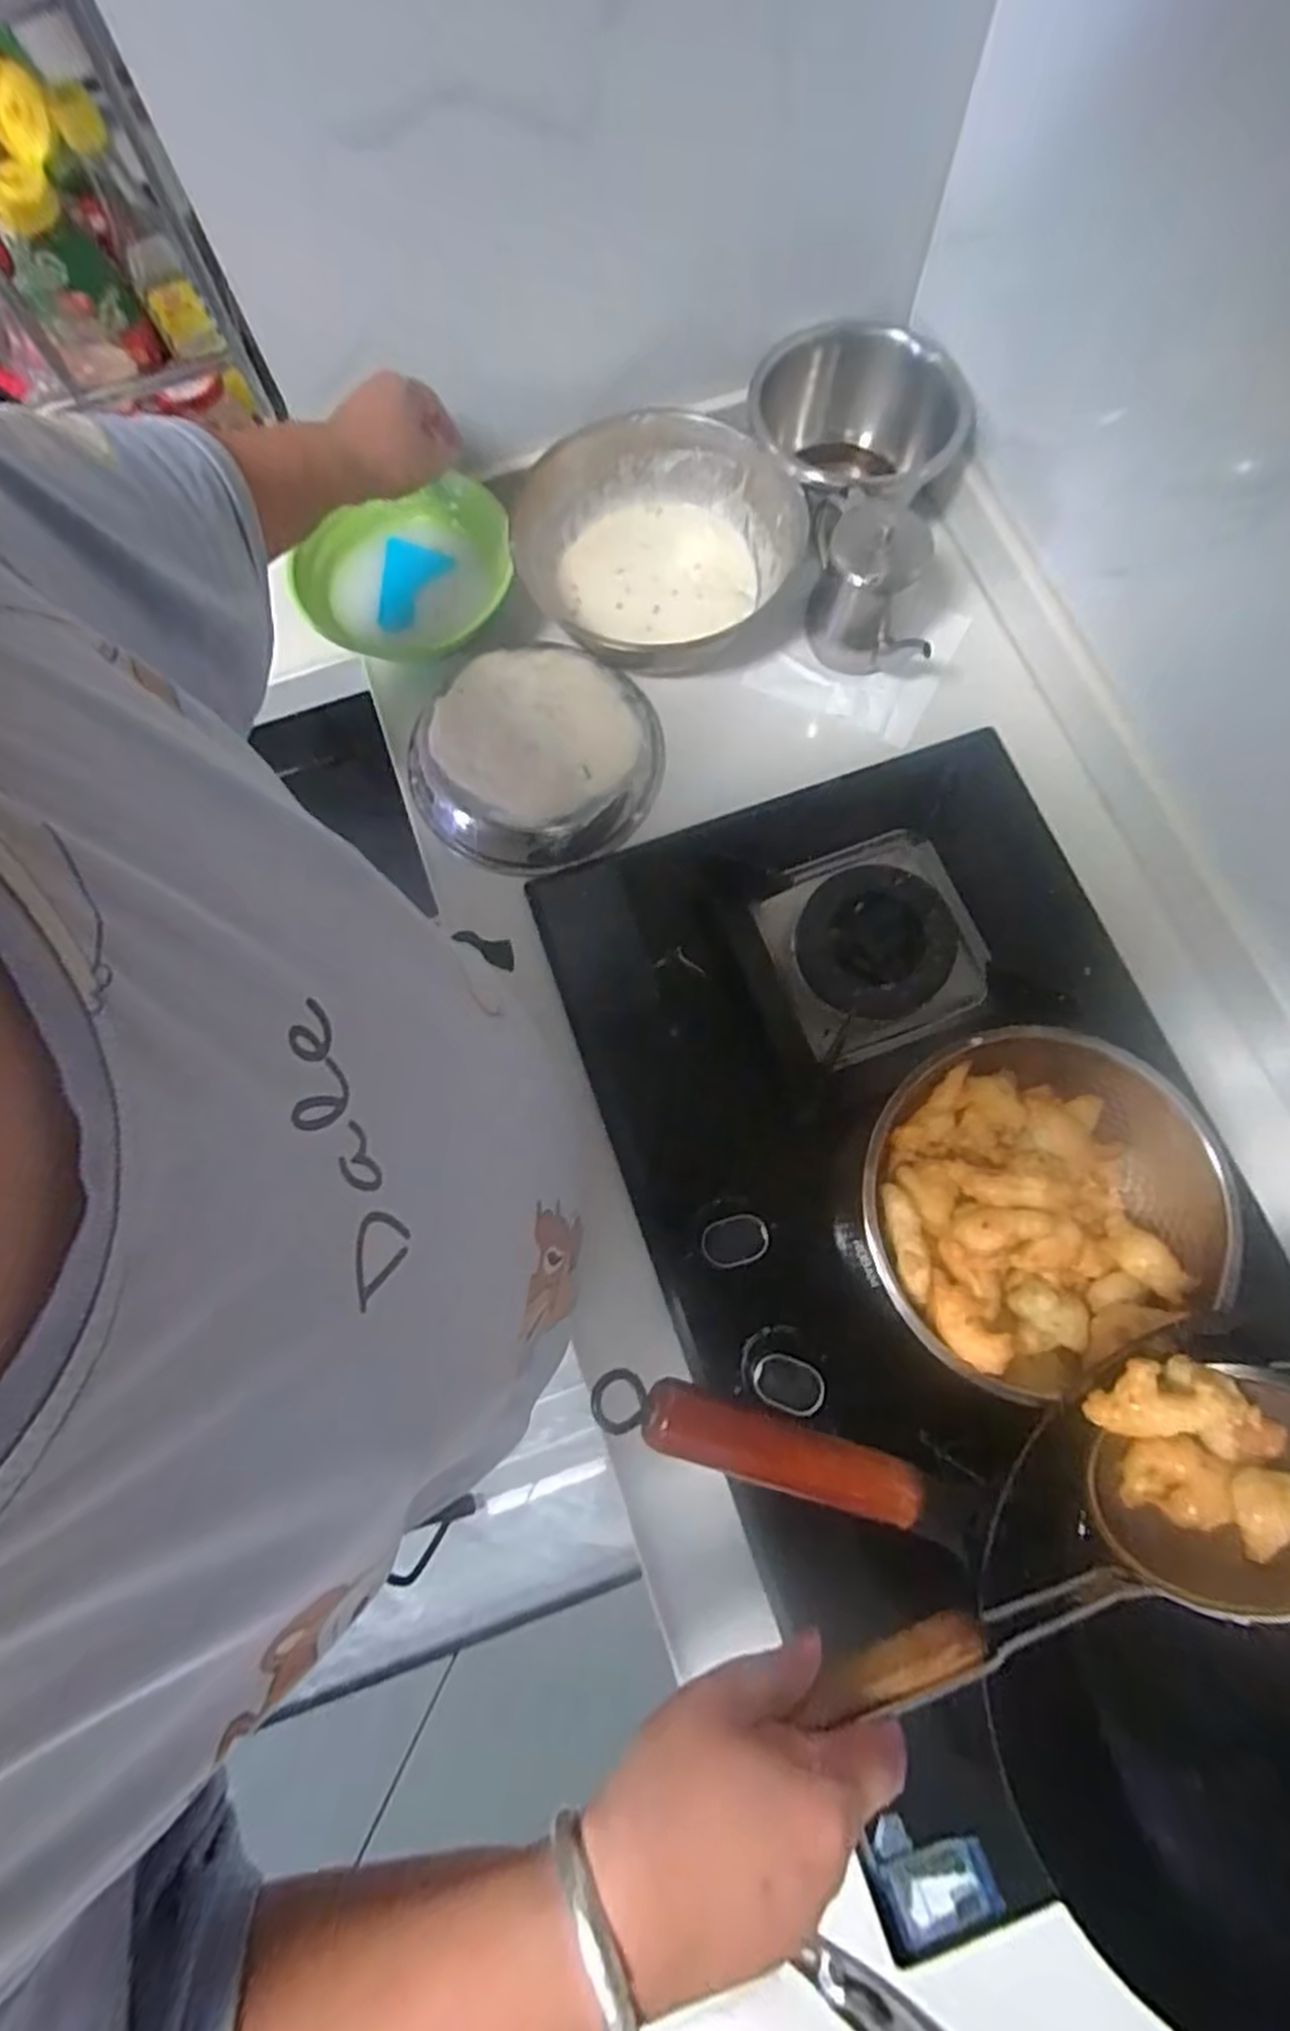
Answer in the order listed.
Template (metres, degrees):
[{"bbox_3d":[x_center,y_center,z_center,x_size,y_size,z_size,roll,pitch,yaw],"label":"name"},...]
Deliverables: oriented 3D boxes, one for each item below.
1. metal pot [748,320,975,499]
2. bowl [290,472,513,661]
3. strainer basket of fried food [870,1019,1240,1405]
[{"bbox_3d":[0.198,-0.535,0.706,0.181,0.090,0.192,0,75,1],"label":"metal pot"},{"bbox_3d":[-0.221,-0.407,0.693,0.197,0.052,0.143,-9,75,-1],"label":"bowl"},{"bbox_3d":[0.264,0.128,0.520,0.236,0.084,0.213,-41,78,-9],"label":"strainer basket of fried food"}]

